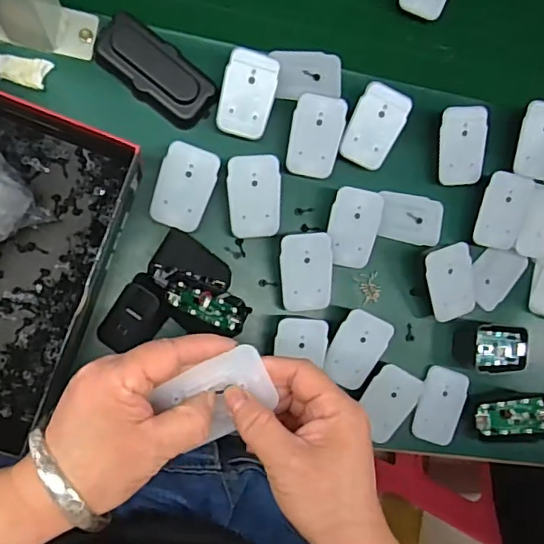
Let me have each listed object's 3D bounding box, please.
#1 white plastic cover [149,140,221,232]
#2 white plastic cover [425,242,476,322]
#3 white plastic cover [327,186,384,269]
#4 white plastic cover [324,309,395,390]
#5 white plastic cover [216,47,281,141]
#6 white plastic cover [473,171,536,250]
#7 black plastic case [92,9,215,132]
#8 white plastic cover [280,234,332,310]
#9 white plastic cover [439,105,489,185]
[{"bbox_3d":[-0.074,-0.071,0.471,0.045,0.004,0.069,19,102,-9],"label":"white plastic cover"},{"bbox_3d":[0.165,0.010,0.515,0.045,0.006,0.070,-15,108,-10],"label":"white plastic cover"},{"bbox_3d":[0.073,-0.039,0.499,0.046,0.004,0.069,8,104,-11],"label":"white plastic cover"},{"bbox_3d":[0.075,0.068,0.494,0.043,0.004,0.065,30,99,-6],"label":"white plastic cover"},{"bbox_3d":[-0.021,-0.153,0.481,0.044,0.006,0.070,13,105,-5],"label":"white plastic cover"},{"bbox_3d":[0.222,-0.057,0.529,0.049,0.007,0.069,9,104,-11],"label":"white plastic cover"},{"bbox_3d":[-0.102,-0.173,0.488,0.106,0.026,0.048,38,84,-7],"label":"black plastic case"},{"bbox_3d":[0.031,0.001,0.489,0.044,0.004,0.069,-5,107,-4],"label":"white plastic cover"},{"bbox_3d":[0.178,-0.117,0.518,0.043,0.005,0.070,-5,110,-2],"label":"white plastic cover"}]

